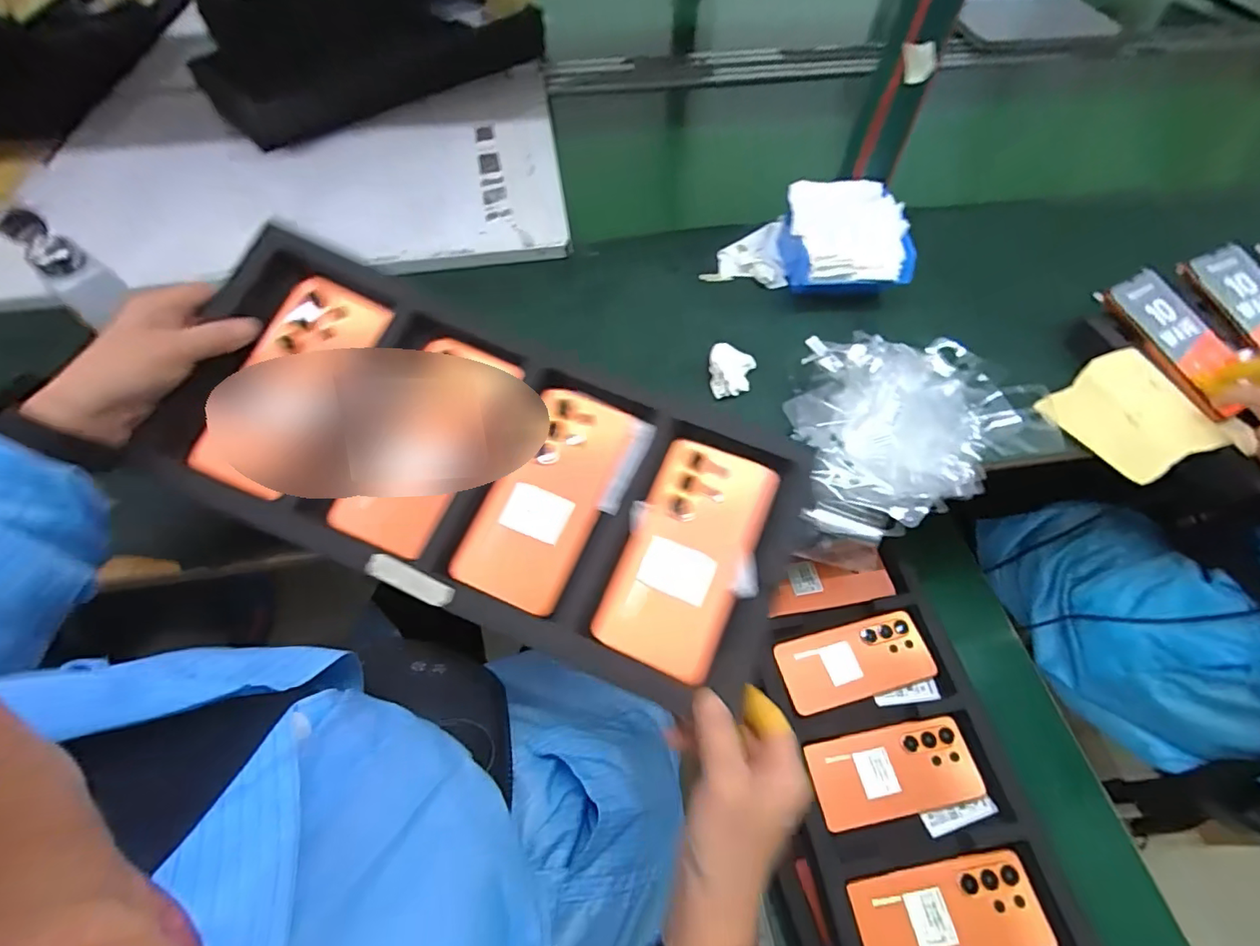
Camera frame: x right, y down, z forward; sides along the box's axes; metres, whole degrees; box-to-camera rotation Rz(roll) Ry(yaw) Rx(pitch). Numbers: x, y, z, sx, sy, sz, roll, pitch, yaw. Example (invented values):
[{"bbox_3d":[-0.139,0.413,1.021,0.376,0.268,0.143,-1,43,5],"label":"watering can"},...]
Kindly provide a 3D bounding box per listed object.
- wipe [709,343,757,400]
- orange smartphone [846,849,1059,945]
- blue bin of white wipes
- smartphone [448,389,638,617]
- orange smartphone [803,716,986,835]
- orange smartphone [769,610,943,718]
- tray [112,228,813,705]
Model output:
[{"bbox_3d":[0.105,-0.105,0.566,0.046,0.019,0.063,13,59,8],"label":"wipe"},{"bbox_3d":[0.289,0.404,0.490,0.167,0.011,0.078,-8,58,-5],"label":"orange smartphone"},{"bbox_3d":[0.243,-0.267,0.626,0.130,0.063,0.140,-2,58,-1],"label":"blue bin of white wipes"},{"bbox_3d":[-0.063,0.015,0.416,0.083,0.011,0.171,24,73,2],"label":"smartphone"},{"bbox_3d":[0.269,0.305,0.551,0.167,0.006,0.078,-9,59,-5],"label":"orange smartphone"},{"bbox_3d":[0.253,0.212,0.610,0.171,0.009,0.077,-13,59,-8],"label":"orange smartphone"},{"bbox_3d":[-0.107,-0.007,0.409,0.457,0.038,0.210,22,72,5],"label":"tray"}]

